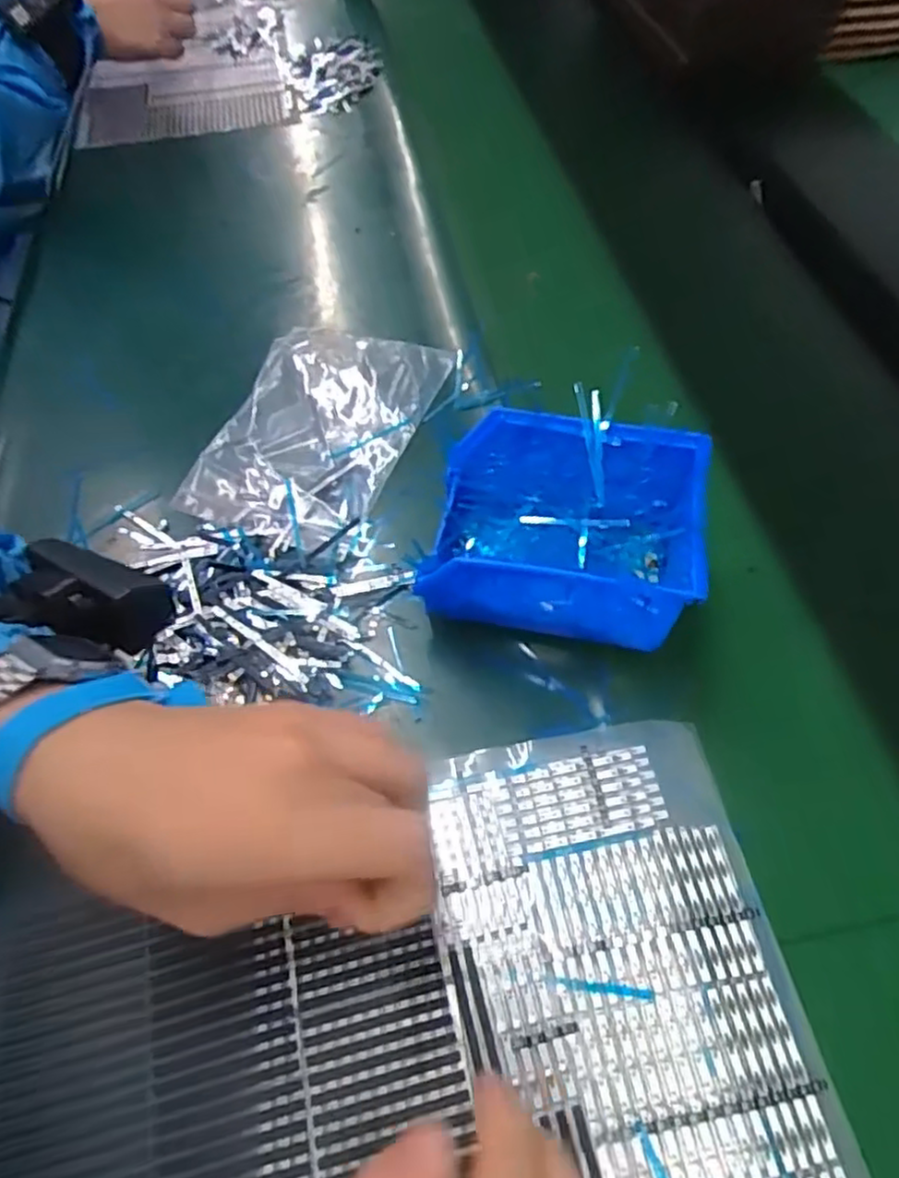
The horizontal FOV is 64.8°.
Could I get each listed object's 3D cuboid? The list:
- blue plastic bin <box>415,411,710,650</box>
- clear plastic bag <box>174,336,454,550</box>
[{"bbox_3d":[0.060,-0.030,0.385,0.137,0.074,0.109,11,58,7],"label":"blue plastic bin"},{"bbox_3d":[-0.087,-0.109,0.476,0.123,0.028,0.187,19,59,11],"label":"clear plastic bag"}]

